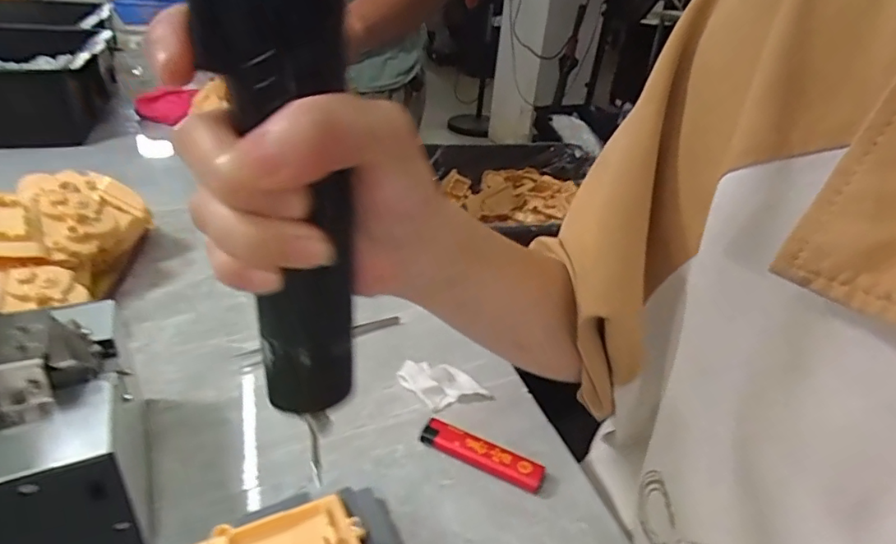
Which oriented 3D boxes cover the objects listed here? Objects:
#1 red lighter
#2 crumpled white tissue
[{"bbox_3d":[0.020,0.114,0.329,0.079,0.013,0.017,17,31,19],"label":"red lighter"},{"bbox_3d":[-0.006,0.081,0.383,0.057,0.013,0.039,26,36,32],"label":"crumpled white tissue"}]

